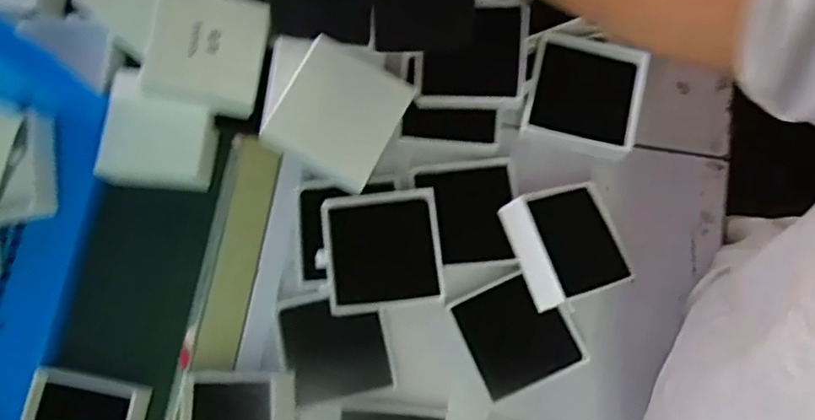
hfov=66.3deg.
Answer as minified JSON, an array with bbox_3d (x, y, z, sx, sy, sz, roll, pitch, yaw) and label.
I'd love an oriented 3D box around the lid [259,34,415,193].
[{"bbox_3d":[-0.056,-0.078,0.506,0.091,0.011,0.098,27,97,-15],"label":"lid"}]

